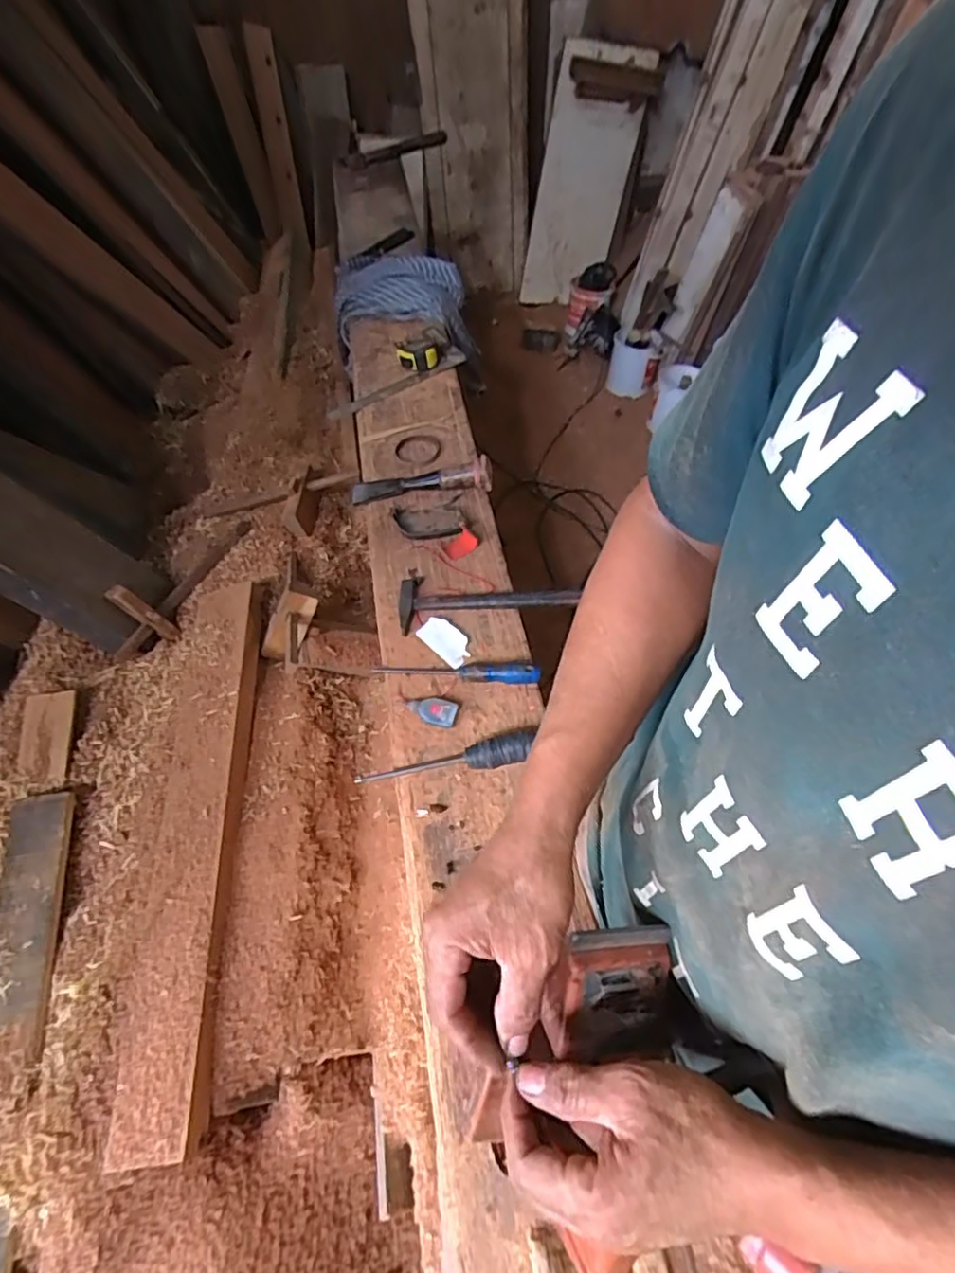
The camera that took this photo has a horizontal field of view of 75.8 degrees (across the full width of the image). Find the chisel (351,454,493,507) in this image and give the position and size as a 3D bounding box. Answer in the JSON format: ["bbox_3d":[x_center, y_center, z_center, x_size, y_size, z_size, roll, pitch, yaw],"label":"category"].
[{"bbox_3d":[-0.095,-0.250,1.010,0.238,0.045,0.044,-7,53,12],"label":"chisel"}]

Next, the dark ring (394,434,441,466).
[{"bbox_3d":[-0.102,-0.327,1.080,0.081,0.009,0.084,0,55,0],"label":"dark ring"}]

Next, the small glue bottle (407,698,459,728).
[{"bbox_3d":[-0.059,0.094,0.780,0.066,0.015,0.037,15,56,11],"label":"small glue bottle"}]

